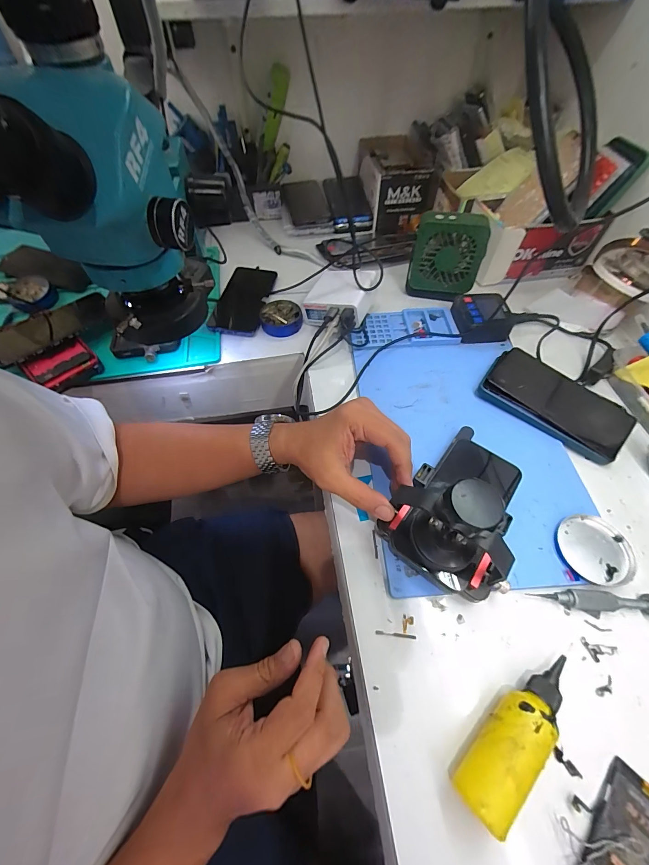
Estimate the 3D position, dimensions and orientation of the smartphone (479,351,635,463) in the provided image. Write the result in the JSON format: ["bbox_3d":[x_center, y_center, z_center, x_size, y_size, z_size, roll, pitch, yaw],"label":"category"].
[{"bbox_3d":[0.272,-0.034,0.396,0.160,0.022,0.081,38,65,22],"label":"smartphone"}]

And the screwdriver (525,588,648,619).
[{"bbox_3d":[0.237,0.148,0.291,0.105,0.013,0.019,3,58,2],"label":"screwdriver"}]

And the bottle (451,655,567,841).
[{"bbox_3d":[0.138,0.212,0.238,0.115,0.038,0.033,-34,63,-19],"label":"bottle"}]

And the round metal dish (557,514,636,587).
[{"bbox_3d":[0.255,0.111,0.316,0.060,0.013,0.063,0,57,0],"label":"round metal dish"}]

